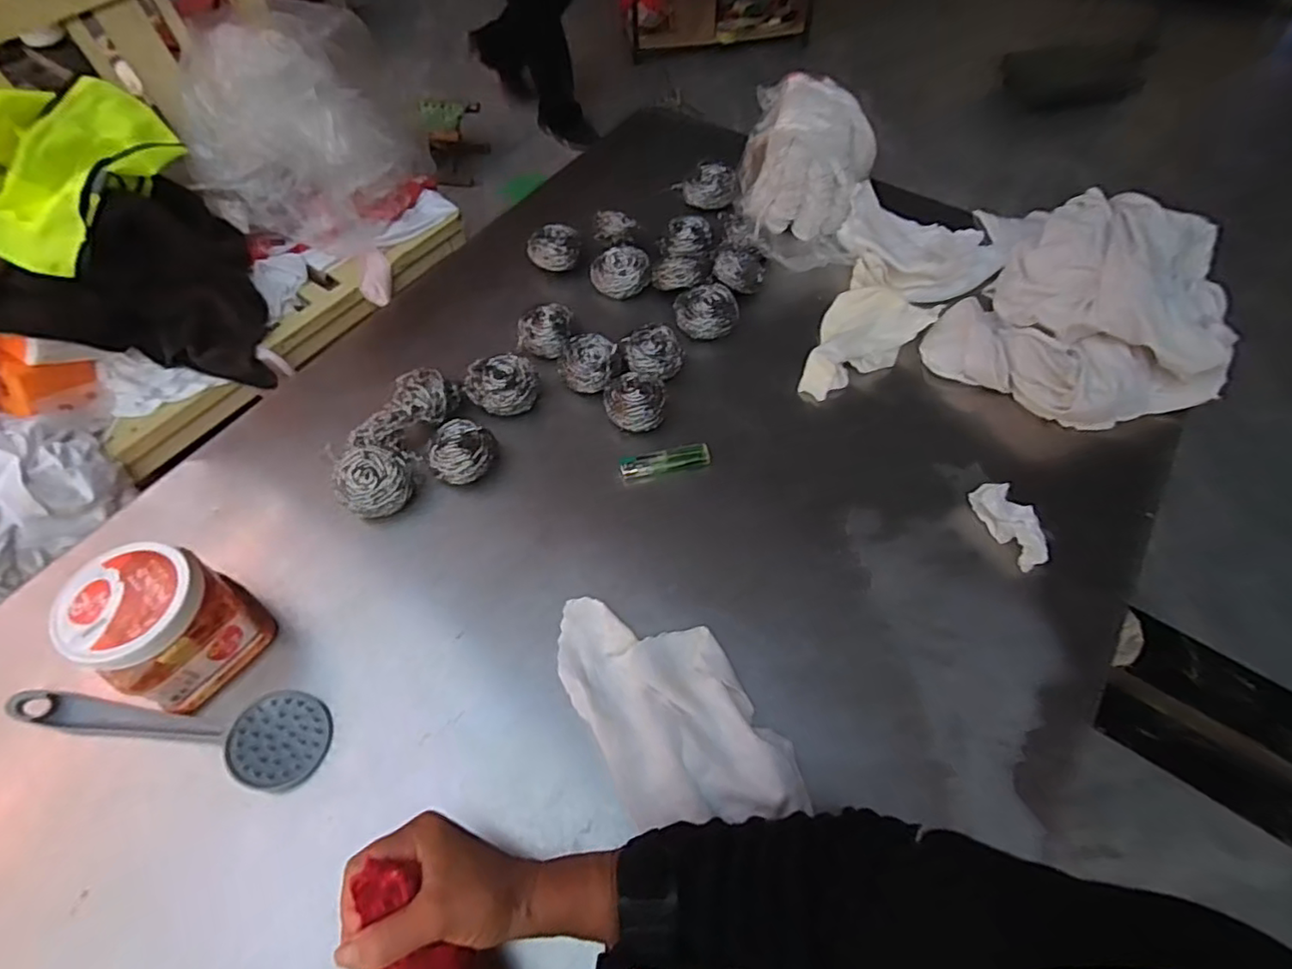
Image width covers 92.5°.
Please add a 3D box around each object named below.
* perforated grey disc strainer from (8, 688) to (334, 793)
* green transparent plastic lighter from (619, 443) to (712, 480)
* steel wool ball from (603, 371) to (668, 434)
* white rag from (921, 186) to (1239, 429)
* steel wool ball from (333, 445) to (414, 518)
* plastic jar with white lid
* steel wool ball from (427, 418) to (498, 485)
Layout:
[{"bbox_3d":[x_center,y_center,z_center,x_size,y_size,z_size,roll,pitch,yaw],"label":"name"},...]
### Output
[{"bbox_3d":[-0.358,0.174,0.467,0.236,0.023,0.066,9,61,5],"label":"perforated grey disc strainer"},{"bbox_3d":[0.018,-0.023,0.592,0.085,0.009,0.024,-8,61,-5],"label":"green transparent plastic lighter"},{"bbox_3d":[-0.010,-0.085,0.615,0.060,0.031,0.063,0,60,0],"label":"steel wool ball"},{"bbox_3d":[0.478,-0.191,0.648,0.282,0.107,0.303,31,65,16],"label":"white rag"},{"bbox_3d":[-0.245,-0.001,0.558,0.060,0.043,0.051,-36,66,-19],"label":"steel wool ball"},{"bbox_3d":[-0.362,0.103,0.467,0.091,0.094,0.090,32,65,17],"label":"plastic jar with white lid"},{"bbox_3d":[-0.169,-0.025,0.580,0.054,0.036,0.057,0,60,0],"label":"steel wool ball"}]

